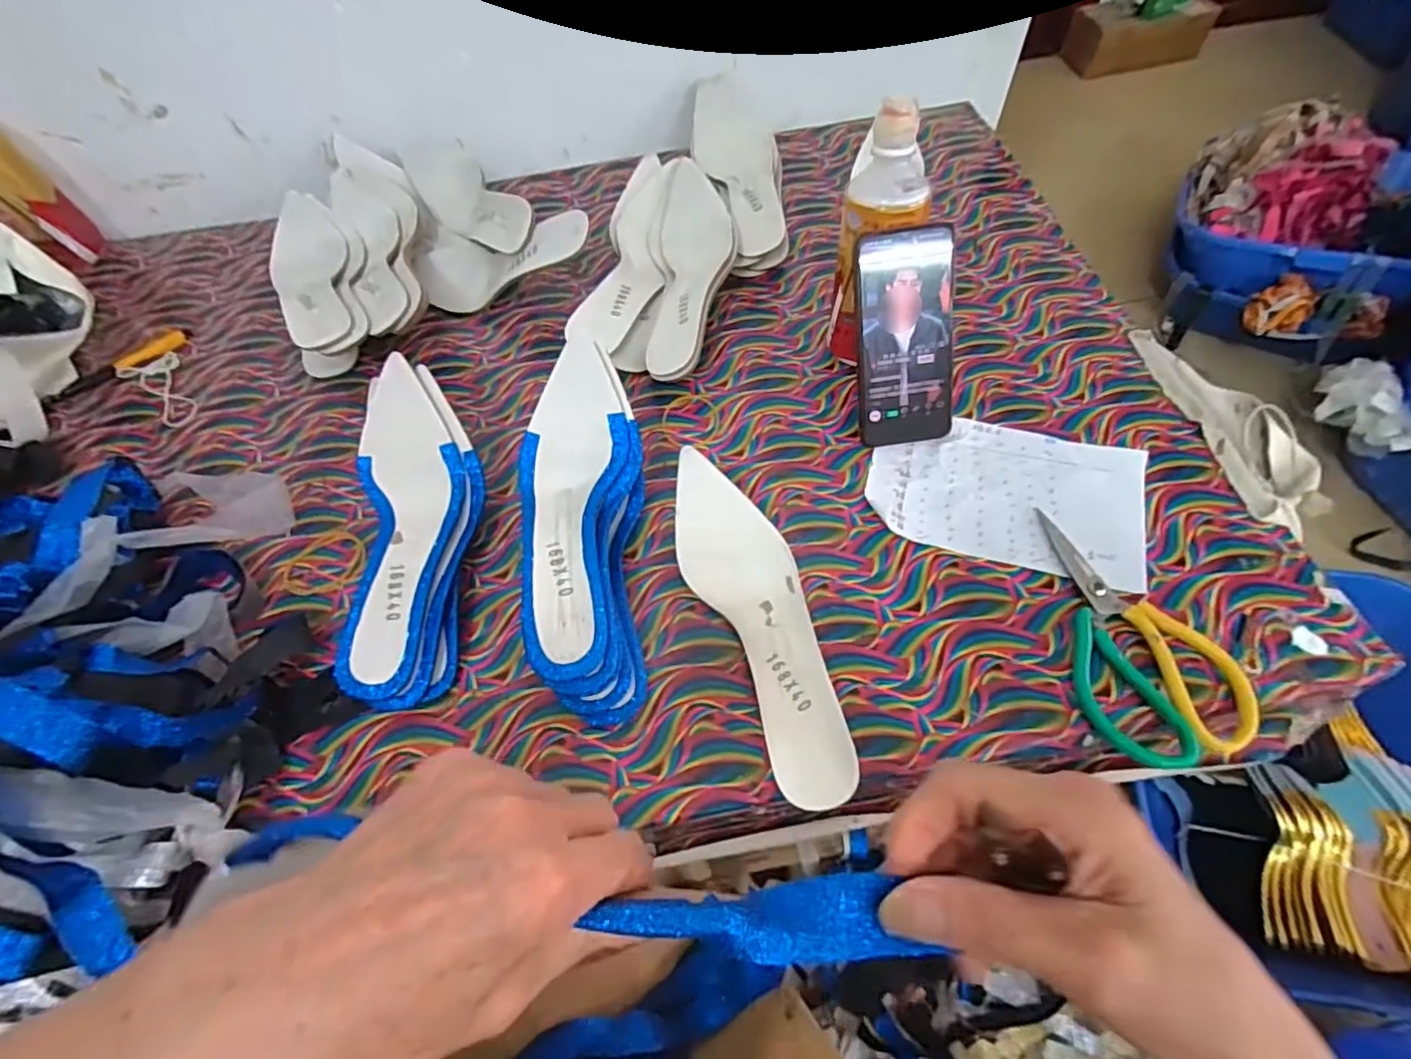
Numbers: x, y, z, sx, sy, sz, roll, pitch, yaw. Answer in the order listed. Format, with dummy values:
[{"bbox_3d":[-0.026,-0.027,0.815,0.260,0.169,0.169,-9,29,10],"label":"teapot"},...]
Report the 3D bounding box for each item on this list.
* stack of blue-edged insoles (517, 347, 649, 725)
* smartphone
[{"bbox_3d":[-0.091,-0.003,0.461,0.087,0.083,0.264,-4,59,1],"label":"stack of blue-edged insoles"},{"bbox_3d":[0.158,-0.148,0.502,0.073,0.160,0.011,-8,21,-1],"label":"smartphone"}]

